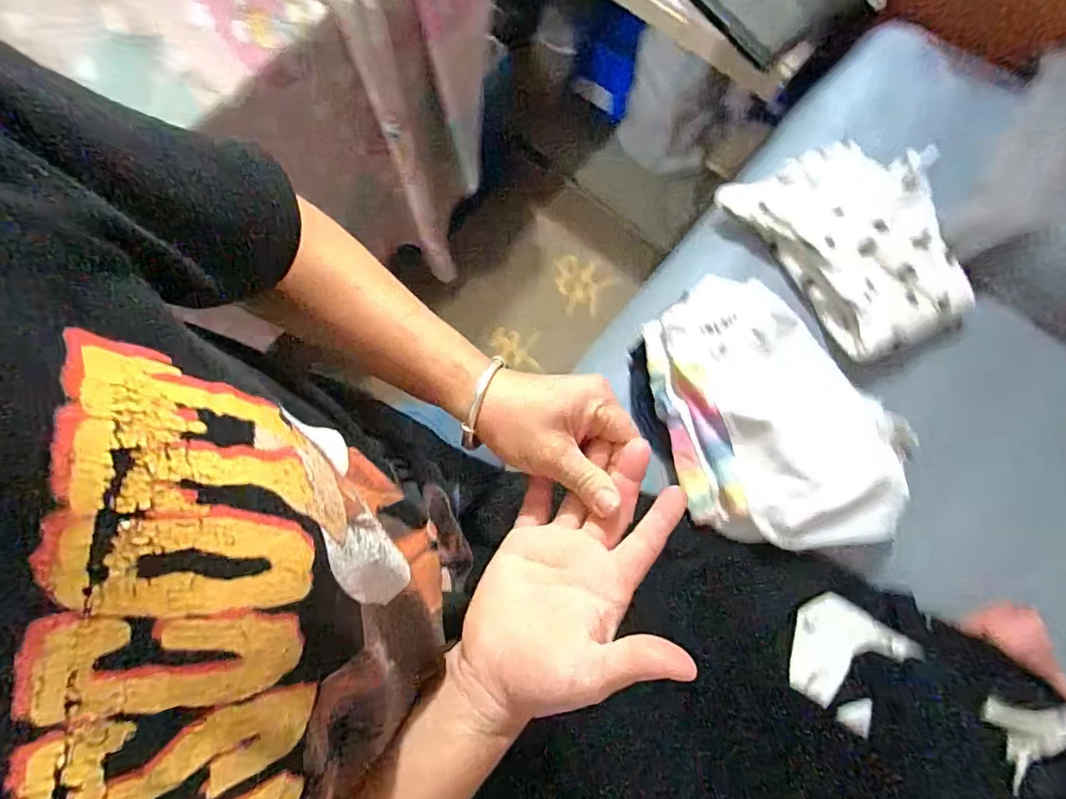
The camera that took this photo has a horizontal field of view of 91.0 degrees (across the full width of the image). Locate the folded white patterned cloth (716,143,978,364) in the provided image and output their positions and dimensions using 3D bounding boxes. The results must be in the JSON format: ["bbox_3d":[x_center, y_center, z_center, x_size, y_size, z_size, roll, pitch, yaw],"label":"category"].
[{"bbox_3d":[0.451,-0.213,0.711,0.286,0.055,0.298,-19,78,-6],"label":"folded white patterned cloth"}]

